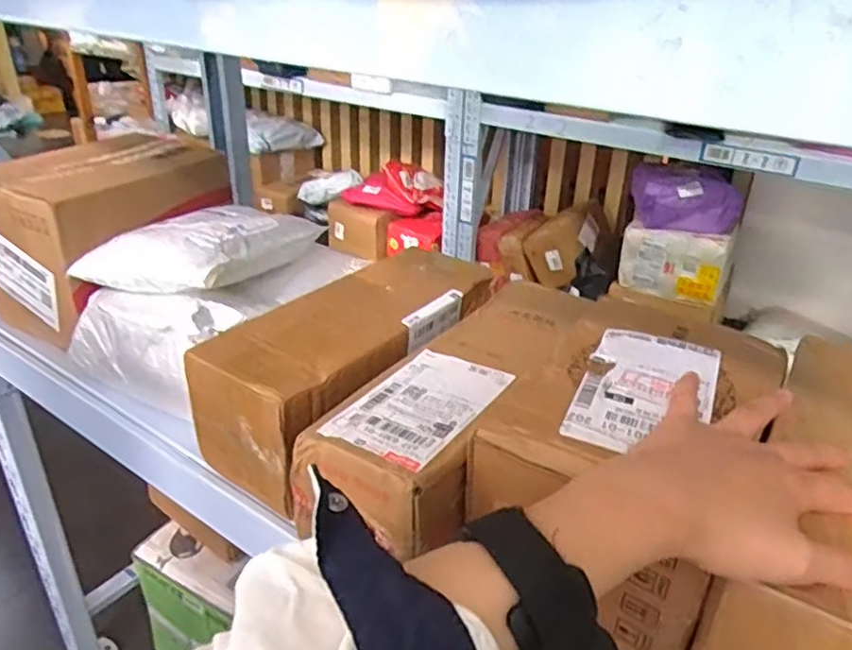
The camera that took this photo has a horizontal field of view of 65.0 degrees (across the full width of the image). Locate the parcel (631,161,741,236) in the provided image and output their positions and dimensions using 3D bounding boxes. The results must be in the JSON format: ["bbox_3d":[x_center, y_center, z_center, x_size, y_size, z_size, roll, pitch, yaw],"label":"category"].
[{"bbox_3d":[0.679,-0.327,1.732,0.262,0.154,0.125,14,31,21],"label":"parcel"}]

